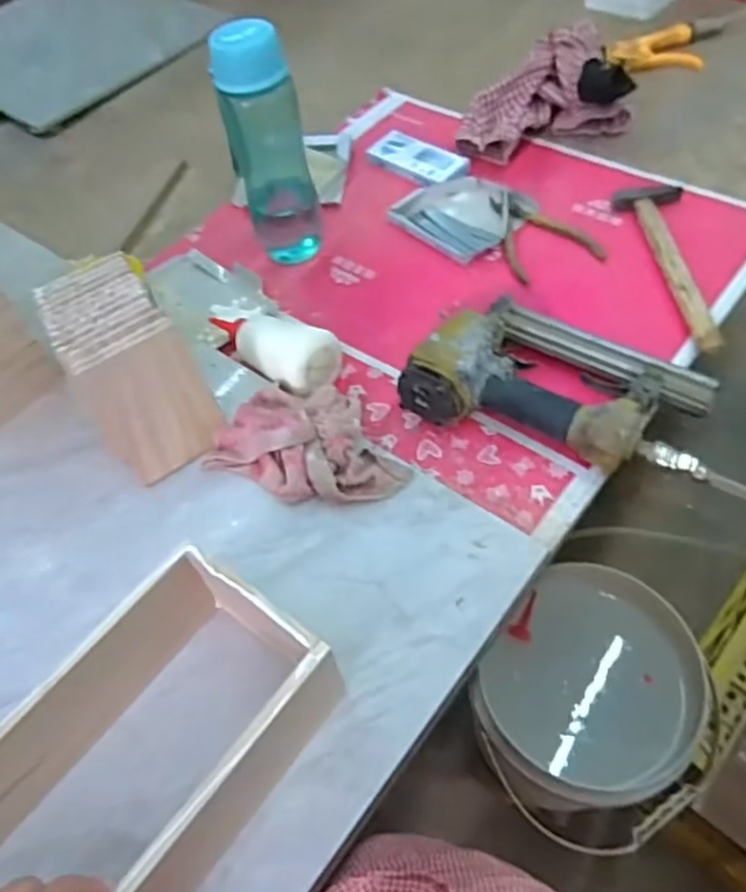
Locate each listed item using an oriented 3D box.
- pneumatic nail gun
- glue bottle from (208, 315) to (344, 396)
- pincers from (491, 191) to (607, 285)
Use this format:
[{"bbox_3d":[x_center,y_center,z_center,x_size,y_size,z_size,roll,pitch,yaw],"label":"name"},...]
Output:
[{"bbox_3d":[0.162,-0.059,0.594,0.242,0.063,0.146,16,56,16],"label":"pneumatic nail gun"},{"bbox_3d":[-0.098,-0.100,0.660,0.153,0.055,0.061,35,63,26],"label":"glue bottle"},{"bbox_3d":[0.178,-0.239,0.754,0.097,0.017,0.132,-20,55,-8],"label":"pincers"}]

